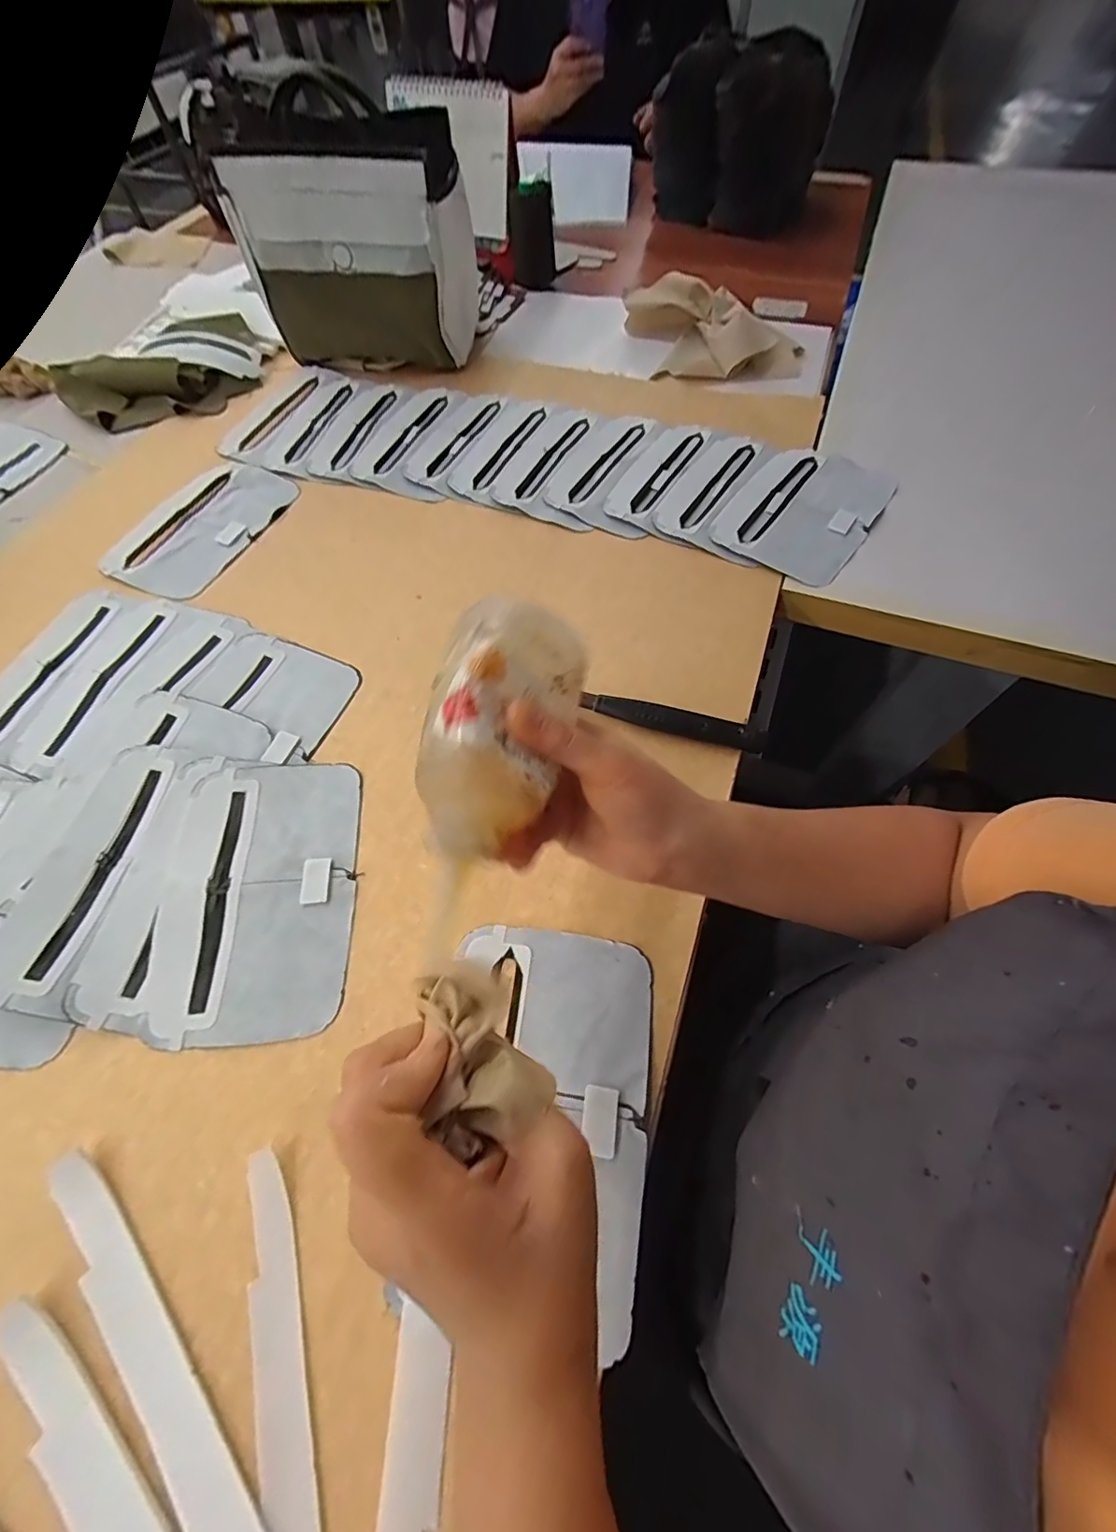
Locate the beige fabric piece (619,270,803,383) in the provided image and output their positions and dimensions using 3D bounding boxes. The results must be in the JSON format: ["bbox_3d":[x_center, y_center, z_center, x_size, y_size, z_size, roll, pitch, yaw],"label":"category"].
[{"bbox_3d":[0.207,-0.580,0.690,0.219,0.054,0.155,-2,61,0],"label":"beige fabric piece"}]

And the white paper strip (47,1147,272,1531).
[{"bbox_3d":[-0.189,0.307,0.252,0.258,0.011,0.026,40,69,20],"label":"white paper strip"}]

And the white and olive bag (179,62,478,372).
[{"bbox_3d":[-0.229,-0.610,0.618,0.244,0.211,0.129,3,61,3],"label":"white and olive bag"}]

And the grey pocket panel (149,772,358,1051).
[{"bbox_3d":[-0.215,0.087,0.376,0.128,0.011,0.194,-5,61,-1],"label":"grey pocket panel"}]

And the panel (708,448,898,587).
[{"bbox_3d":[0.254,-0.269,0.548,0.140,0.020,0.194,32,67,17],"label":"panel"}]

